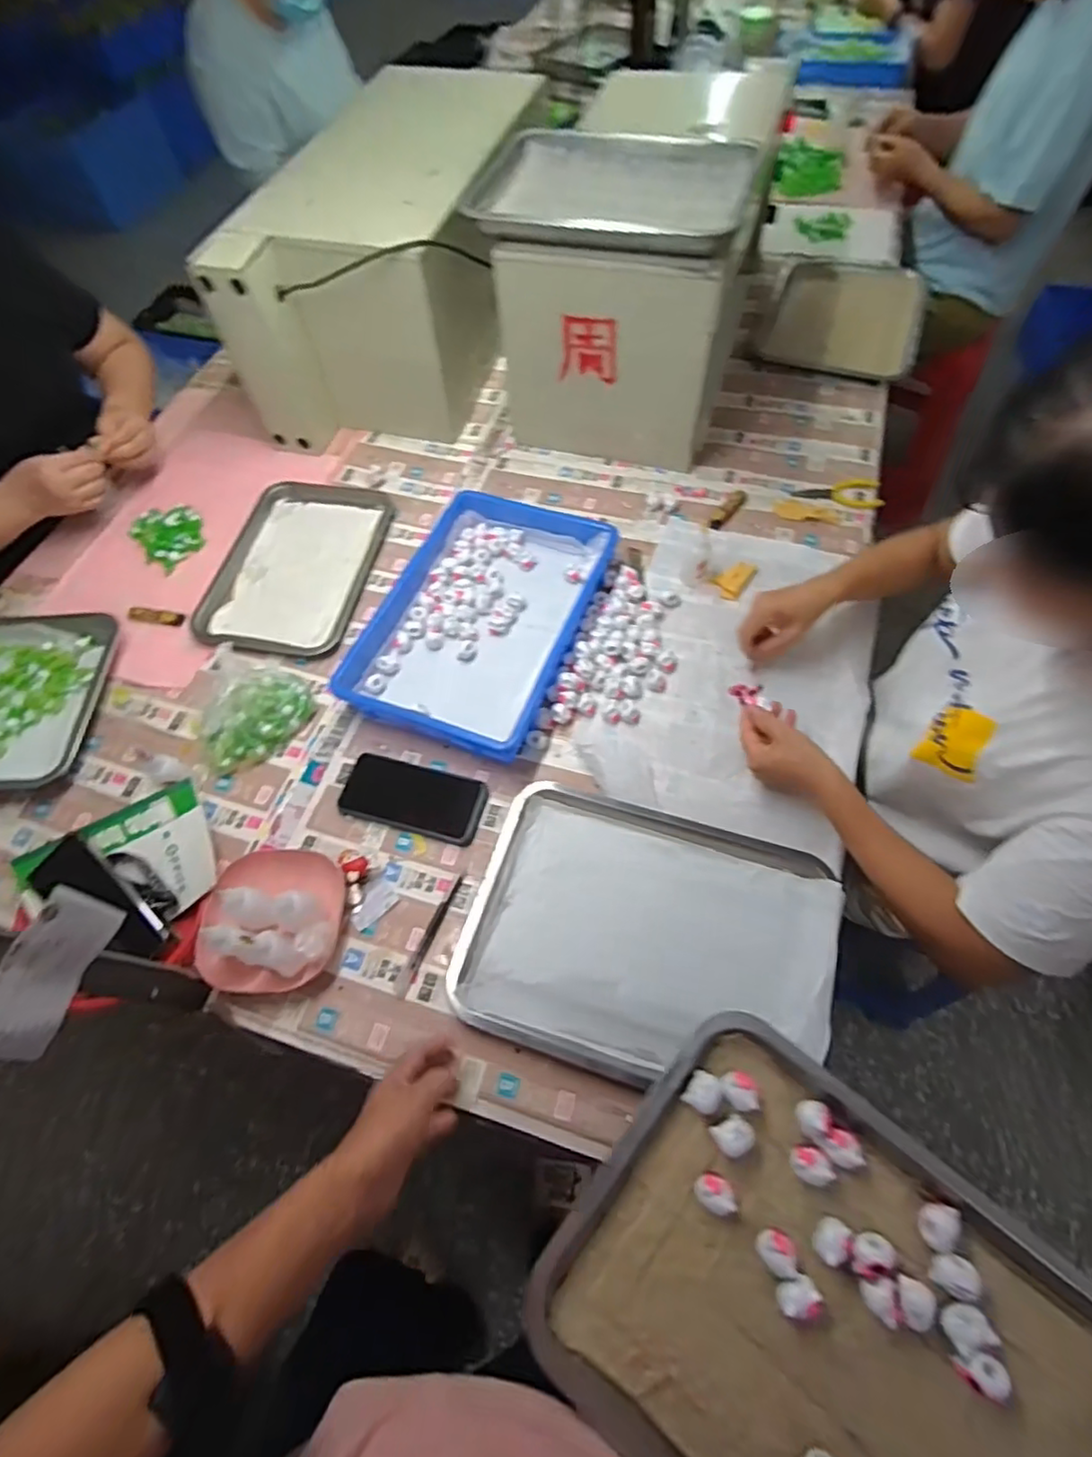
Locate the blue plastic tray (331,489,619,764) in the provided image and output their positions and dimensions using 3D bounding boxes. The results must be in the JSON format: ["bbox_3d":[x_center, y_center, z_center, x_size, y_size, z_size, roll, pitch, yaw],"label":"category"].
[{"bbox_3d":[-0.076,-0.148,0.807,0.239,0.058,0.372,19,66,11],"label":"blue plastic tray"}]

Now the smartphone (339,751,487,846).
[{"bbox_3d":[-0.154,0.080,0.734,0.165,0.007,0.078,13,66,8],"label":"smartphone"}]

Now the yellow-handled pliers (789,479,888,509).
[{"bbox_3d":[0.429,-0.350,0.924,0.121,0.010,0.053,9,65,6],"label":"yellow-handled pliers"}]

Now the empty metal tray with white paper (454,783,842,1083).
[{"bbox_3d":[0.103,0.208,0.644,0.349,0.041,0.264,16,66,9],"label":"empty metal tray with white paper"}]

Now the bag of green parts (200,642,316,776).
[{"bbox_3d":[-0.356,-0.026,0.780,0.130,0.045,0.159,-3,64,1],"label":"bag of green parts"}]

